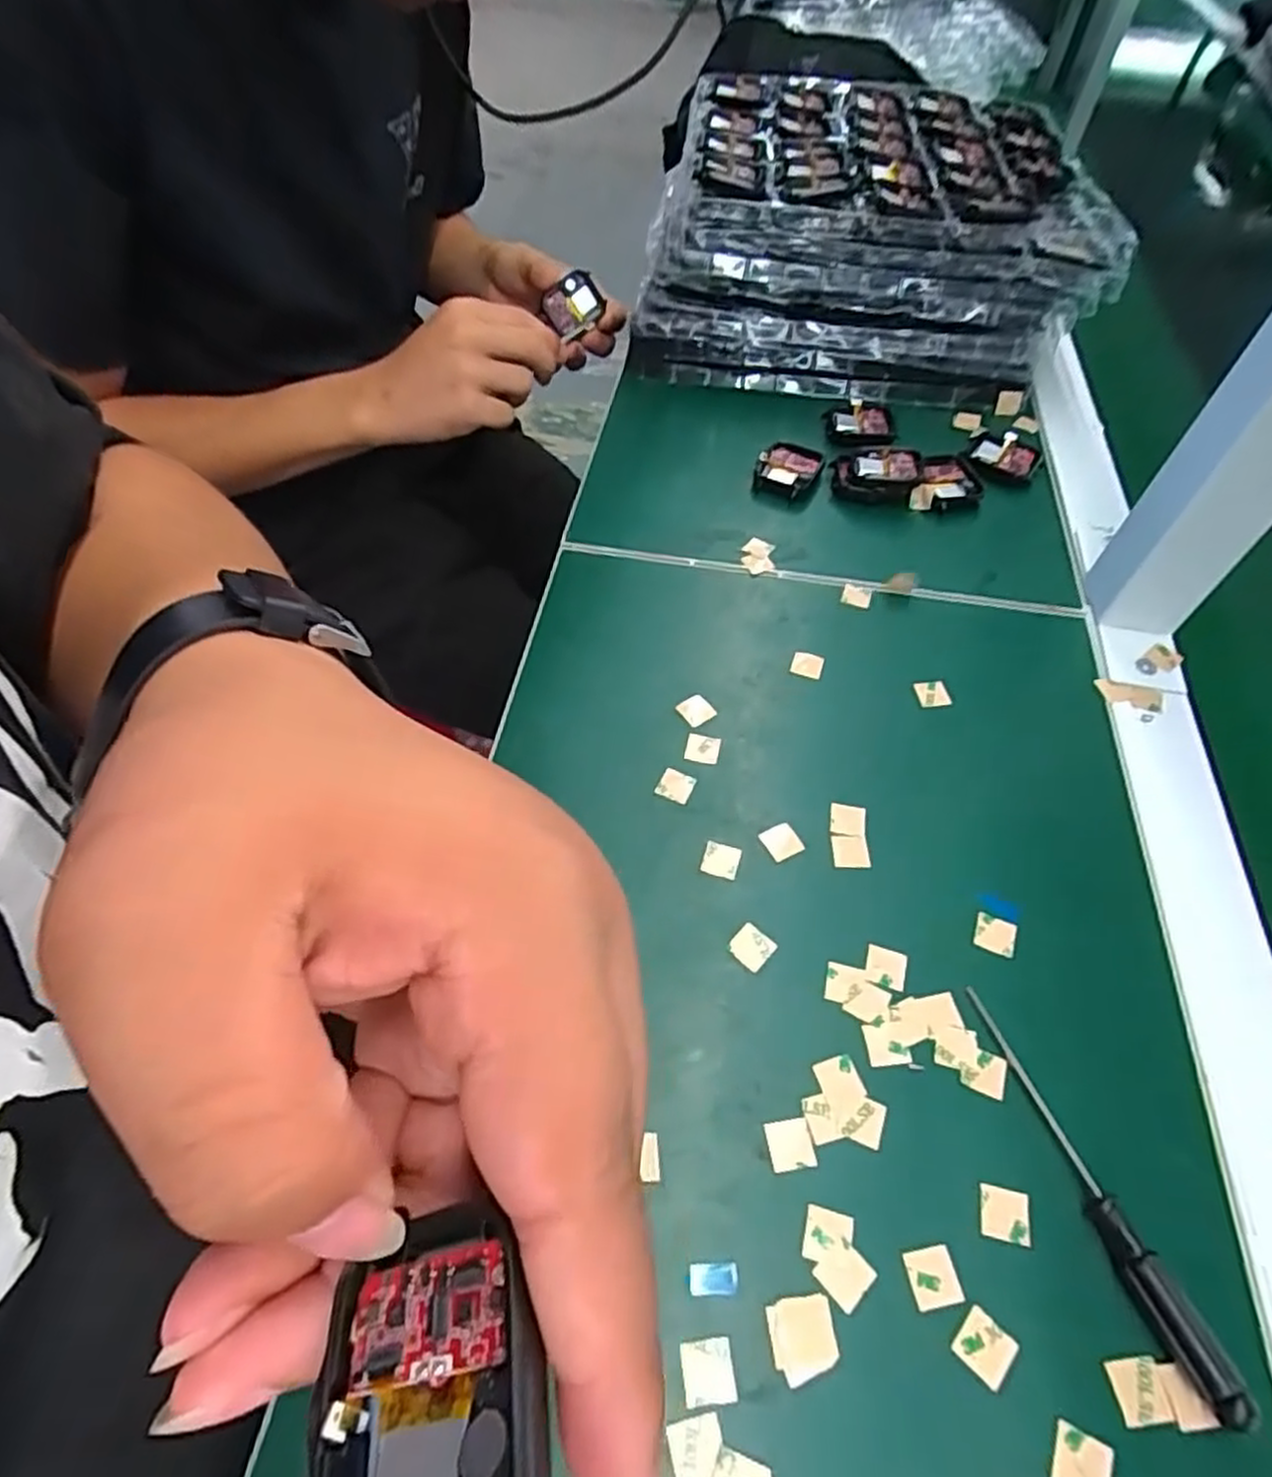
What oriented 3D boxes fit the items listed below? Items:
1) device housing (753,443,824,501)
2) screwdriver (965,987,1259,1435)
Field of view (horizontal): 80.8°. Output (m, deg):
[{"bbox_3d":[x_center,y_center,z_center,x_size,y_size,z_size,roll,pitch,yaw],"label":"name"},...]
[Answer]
[{"bbox_3d":[0.096,-0.171,0.477,0.036,0.012,0.044,27,59,17],"label":"device housing"},{"bbox_3d":[0.154,0.149,0.253,0.011,0.014,0.131,-15,57,-11],"label":"screwdriver"}]

